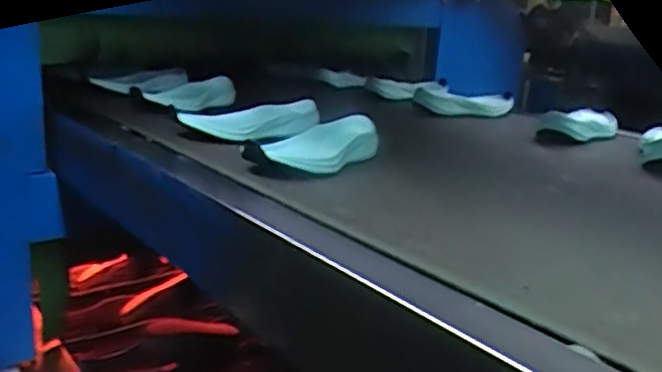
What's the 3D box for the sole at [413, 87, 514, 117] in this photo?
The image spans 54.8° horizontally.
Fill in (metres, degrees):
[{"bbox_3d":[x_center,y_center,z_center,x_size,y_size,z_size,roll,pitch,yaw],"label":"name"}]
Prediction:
[{"bbox_3d":[0.232,-0.137,1.060,0.187,0.037,0.055,-2,19,-15],"label":"sole"}]

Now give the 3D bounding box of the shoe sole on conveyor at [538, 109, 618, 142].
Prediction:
[{"bbox_3d":[0.379,-0.090,0.956,0.140,0.036,0.062,-9,21,-31],"label":"shoe sole on conveyor"}]

